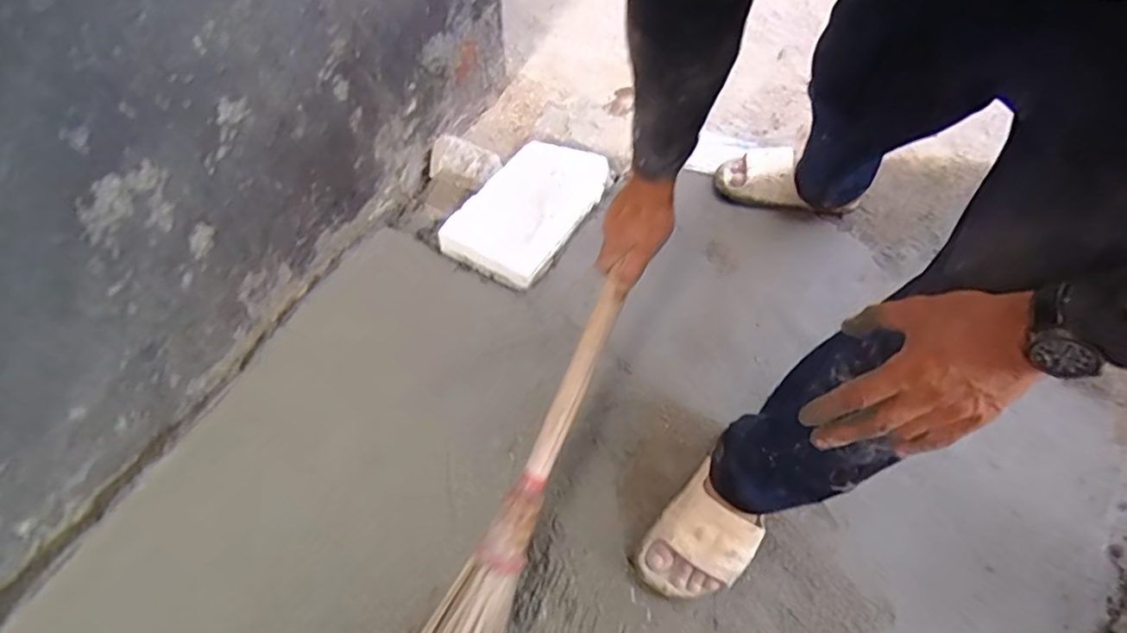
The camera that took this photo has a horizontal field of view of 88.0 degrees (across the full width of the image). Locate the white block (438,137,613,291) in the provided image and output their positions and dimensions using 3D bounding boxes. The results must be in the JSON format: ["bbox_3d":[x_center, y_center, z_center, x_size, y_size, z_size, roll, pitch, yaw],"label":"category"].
[{"bbox_3d":[-0.055,-0.226,1.143,0.206,0.052,0.369,29,64,13],"label":"white block"}]

